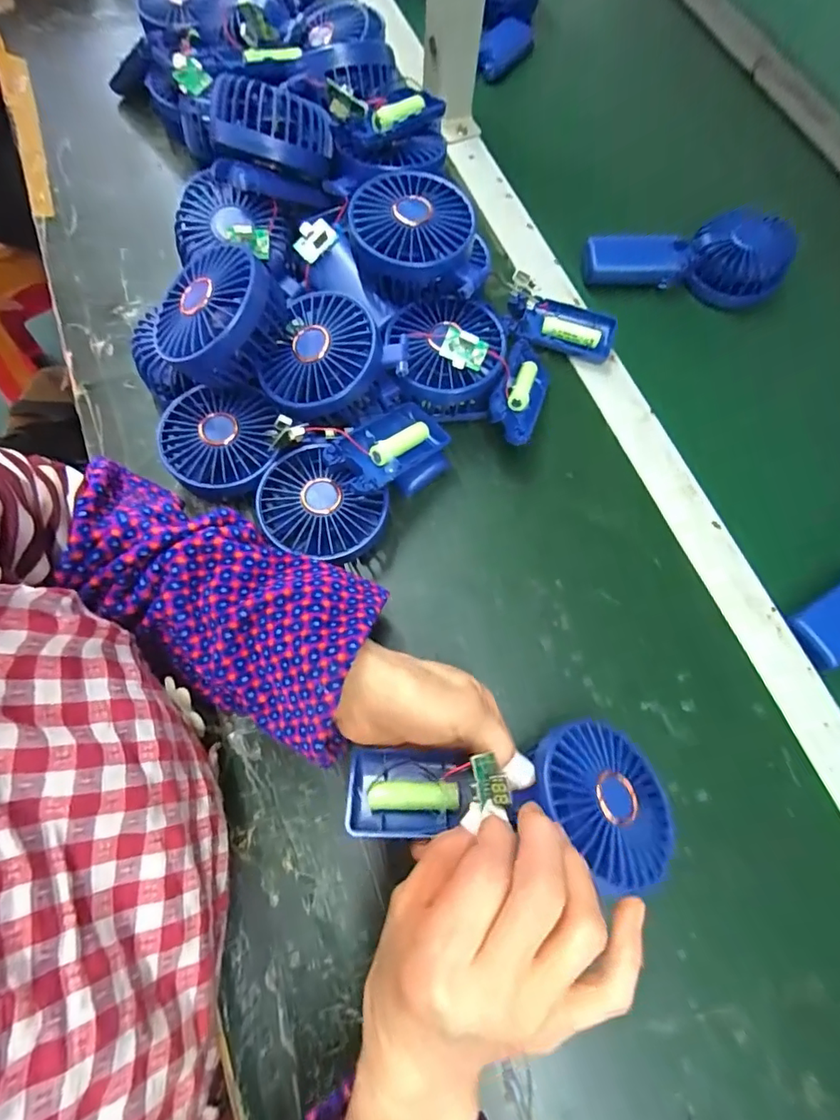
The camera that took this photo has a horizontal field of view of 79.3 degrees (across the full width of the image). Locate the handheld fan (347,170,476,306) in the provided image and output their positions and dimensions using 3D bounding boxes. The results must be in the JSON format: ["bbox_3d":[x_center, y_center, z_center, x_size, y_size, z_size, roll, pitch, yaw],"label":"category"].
[{"bbox_3d":[-0.006,-0.237,0.370,0.085,0.041,0.082,0,71,-2],"label":"handheld fan"}]

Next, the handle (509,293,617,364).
[{"bbox_3d":[0.123,-0.202,0.446,0.092,0.017,0.045,15,71,3],"label":"handle"}]

